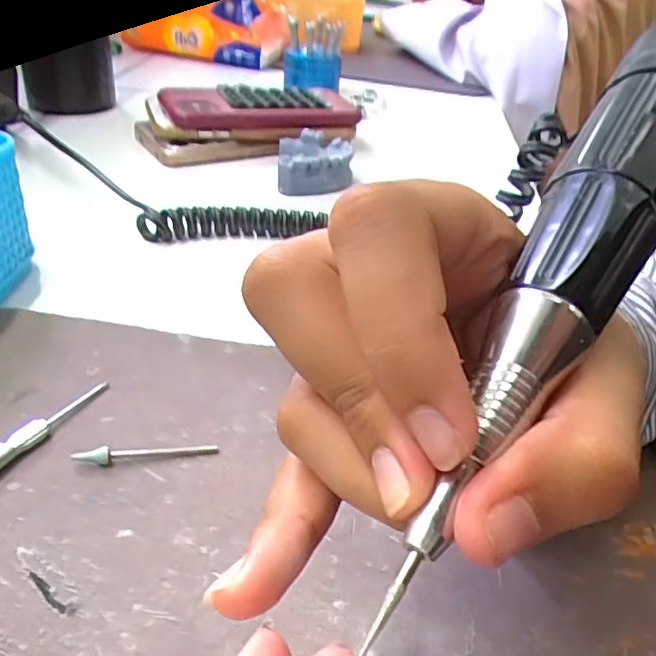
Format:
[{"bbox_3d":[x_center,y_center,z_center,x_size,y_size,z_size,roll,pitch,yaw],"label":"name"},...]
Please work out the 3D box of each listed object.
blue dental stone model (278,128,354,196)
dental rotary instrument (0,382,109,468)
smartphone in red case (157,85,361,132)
[{"bbox_3d":[-0.009,-0.119,0.436,0.052,0.026,0.067,4,35,-6],"label":"blue dental stone model"},{"bbox_3d":[-0.102,0.035,0.219,0.007,0.009,0.060,20,38,18],"label":"dental rotary instrument"},{"bbox_3d":[-0.051,-0.172,0.475,0.150,0.021,0.069,-5,37,-18],"label":"smartphone in red case"}]

